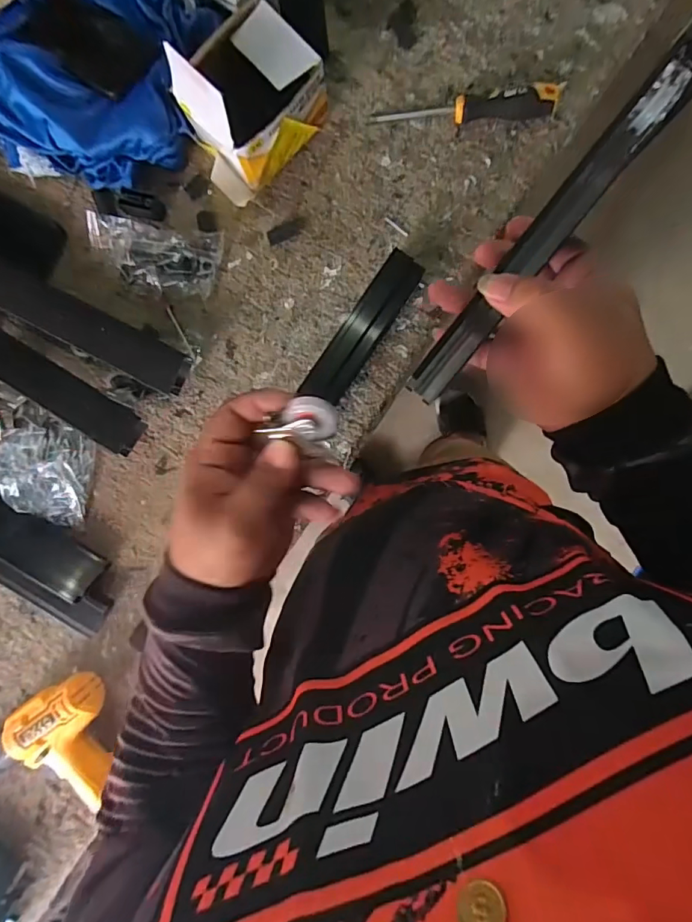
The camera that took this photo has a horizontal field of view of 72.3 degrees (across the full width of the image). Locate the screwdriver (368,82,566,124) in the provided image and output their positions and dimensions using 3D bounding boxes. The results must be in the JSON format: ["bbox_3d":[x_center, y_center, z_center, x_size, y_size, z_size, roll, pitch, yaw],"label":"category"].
[{"bbox_3d":[0.131,-0.391,0.515,0.201,0.033,0.028,0,94,3],"label":"screwdriver"}]

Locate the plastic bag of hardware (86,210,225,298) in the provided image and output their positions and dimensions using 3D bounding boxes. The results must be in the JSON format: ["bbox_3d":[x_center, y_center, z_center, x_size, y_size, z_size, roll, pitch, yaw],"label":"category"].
[{"bbox_3d":[-0.221,-0.234,0.546,0.145,0.029,0.075,8,94,3],"label":"plastic bag of hardware"}]

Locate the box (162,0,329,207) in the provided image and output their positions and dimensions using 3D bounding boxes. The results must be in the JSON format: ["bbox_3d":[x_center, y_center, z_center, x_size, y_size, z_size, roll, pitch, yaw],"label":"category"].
[{"bbox_3d":[-0.106,-0.378,0.497,0.108,0.112,0.157,45,95,0],"label":"box"}]

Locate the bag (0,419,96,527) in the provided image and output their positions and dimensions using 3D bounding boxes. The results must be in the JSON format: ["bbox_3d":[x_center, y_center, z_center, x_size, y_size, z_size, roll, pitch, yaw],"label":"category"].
[{"bbox_3d":[-0.371,0.007,0.569,0.133,0.029,0.112,23,95,2],"label":"bag"}]

